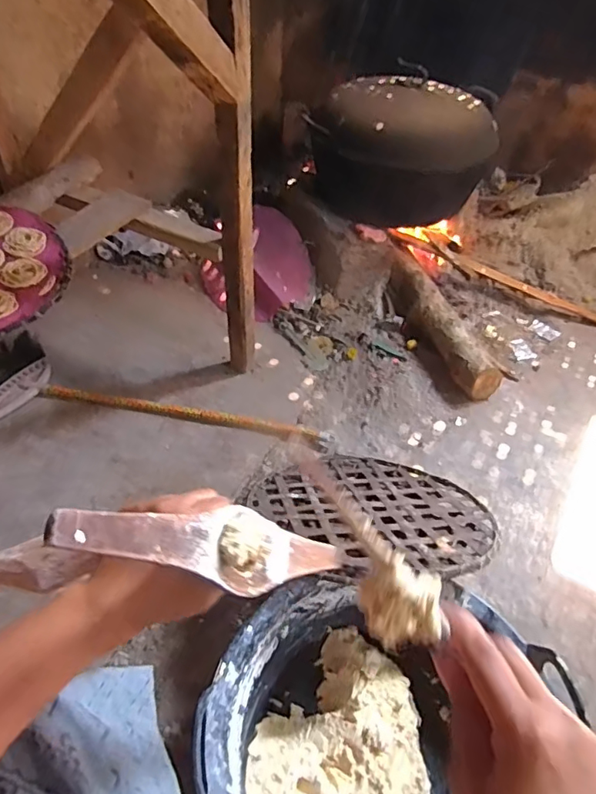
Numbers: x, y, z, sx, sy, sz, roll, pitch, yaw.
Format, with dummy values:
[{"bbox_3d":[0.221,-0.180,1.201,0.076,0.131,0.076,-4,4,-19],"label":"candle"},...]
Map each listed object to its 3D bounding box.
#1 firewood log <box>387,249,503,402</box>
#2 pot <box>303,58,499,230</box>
[{"bbox_3d":[0.351,-0.194,1.354,0.082,0.098,0.491,-13,49,-14],"label":"firewood log"},{"bbox_3d":[0.292,-0.698,1.466,0.475,0.293,0.474,14,48,11],"label":"pot"}]

